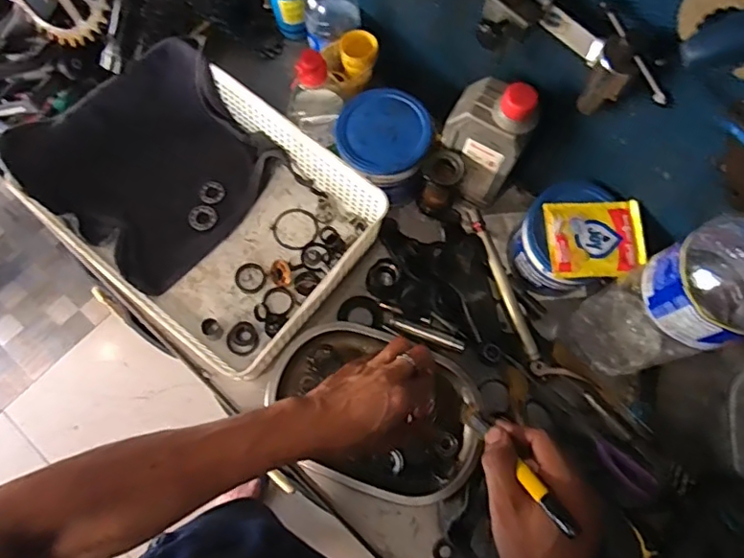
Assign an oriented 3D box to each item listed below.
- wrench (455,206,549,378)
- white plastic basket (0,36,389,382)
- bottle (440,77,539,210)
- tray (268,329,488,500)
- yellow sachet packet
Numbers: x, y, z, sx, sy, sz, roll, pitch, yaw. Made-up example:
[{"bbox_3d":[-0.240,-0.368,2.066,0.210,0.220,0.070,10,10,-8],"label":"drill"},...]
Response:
[{"bbox_3d":[0.146,0.008,0.609,0.019,0.014,0.209,-20,74,-8],"label":"wrench"},{"bbox_3d":[-0.179,-0.083,0.601,0.332,0.097,0.258,38,75,10],"label":"white plastic basket"},{"bbox_3d":[0.118,-0.143,0.578,0.081,0.175,0.049,39,75,10],"label":"bottle"},{"bbox_3d":[0.006,0.138,0.575,0.222,0.026,0.156,20,73,5],"label":"tray"},{"bbox_3d":[0.229,-0.041,0.557,0.097,0.010,0.079,-3,72,-3],"label":"yellow sachet packet"}]

